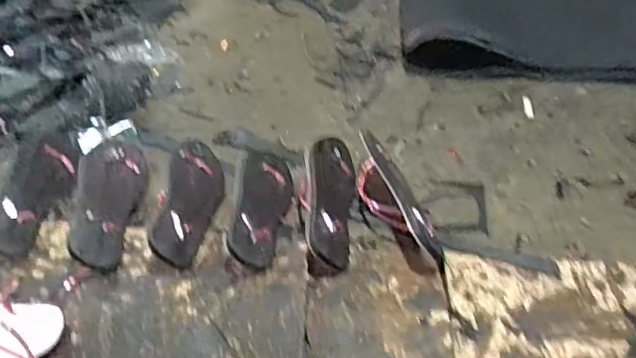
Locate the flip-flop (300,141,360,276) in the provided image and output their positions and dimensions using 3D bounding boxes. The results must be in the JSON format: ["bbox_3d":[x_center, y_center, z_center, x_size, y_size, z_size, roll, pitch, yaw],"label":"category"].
[{"bbox_3d":[0.010,0.026,0.827,0.056,0.098,0.243,-30,34,32],"label":"flip-flop"}]

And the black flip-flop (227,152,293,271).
[{"bbox_3d":[-0.079,0.038,0.815,0.090,0.028,0.210,35,36,-28],"label":"black flip-flop"}]

